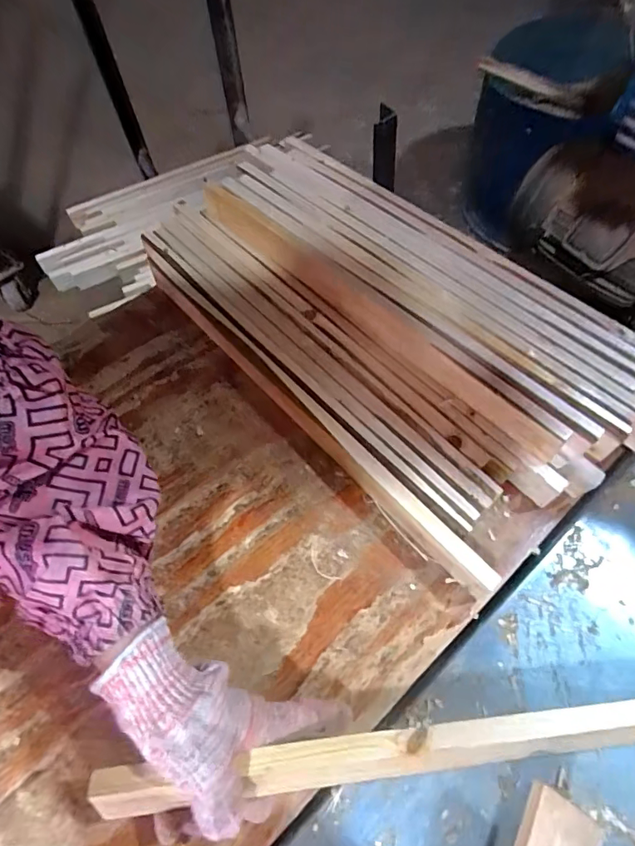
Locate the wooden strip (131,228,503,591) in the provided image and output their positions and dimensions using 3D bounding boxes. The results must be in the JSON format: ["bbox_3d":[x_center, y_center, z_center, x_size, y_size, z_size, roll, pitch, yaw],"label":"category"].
[{"bbox_3d":[-0.038,-0.033,0.480,0.024,0.042,0.514,-38,68,-18],"label":"wooden strip"}]

